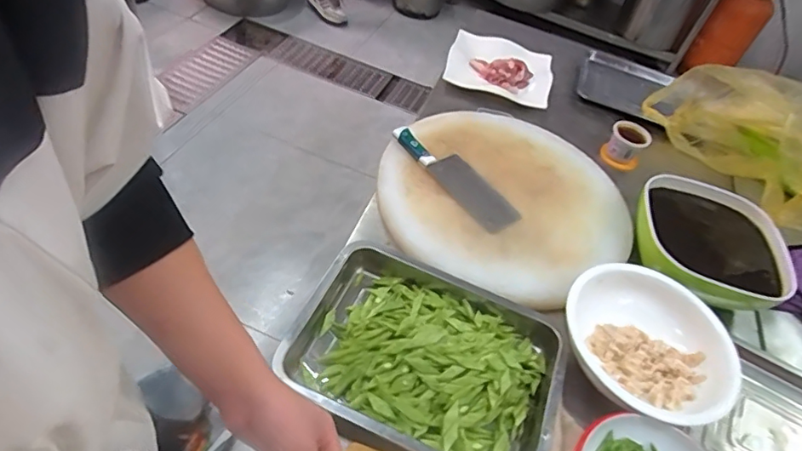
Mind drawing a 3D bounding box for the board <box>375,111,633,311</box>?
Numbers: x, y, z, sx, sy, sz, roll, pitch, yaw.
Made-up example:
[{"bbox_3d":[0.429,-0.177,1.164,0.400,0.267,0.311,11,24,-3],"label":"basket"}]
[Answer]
[{"bbox_3d":[0.192,-0.064,0.960,0.437,0.039,0.443,7,48,-8],"label":"board"}]

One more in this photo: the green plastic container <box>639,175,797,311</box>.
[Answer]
[{"bbox_3d":[0.531,0.037,0.916,0.250,0.087,0.244,17,47,1],"label":"green plastic container"}]

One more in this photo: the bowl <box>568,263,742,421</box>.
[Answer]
[{"bbox_3d":[0.347,0.172,0.766,0.227,0.068,0.237,7,48,-8],"label":"bowl"}]

